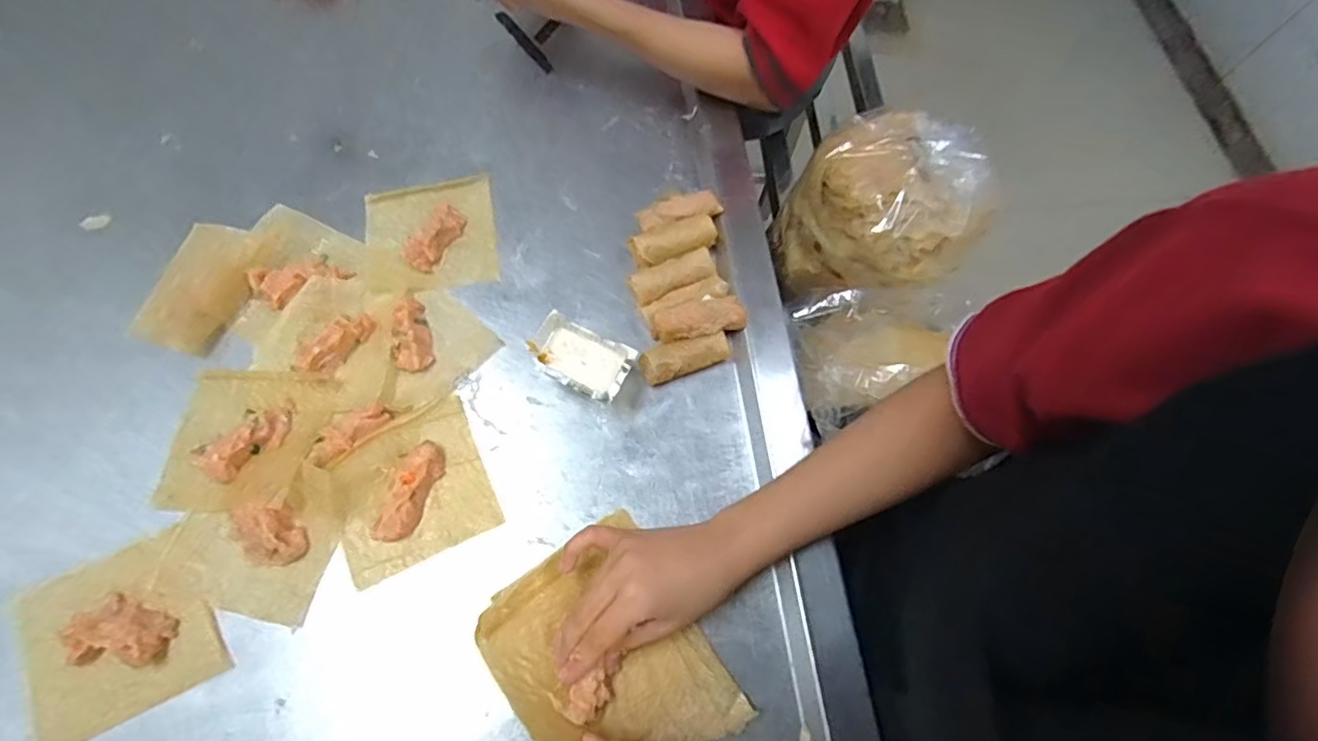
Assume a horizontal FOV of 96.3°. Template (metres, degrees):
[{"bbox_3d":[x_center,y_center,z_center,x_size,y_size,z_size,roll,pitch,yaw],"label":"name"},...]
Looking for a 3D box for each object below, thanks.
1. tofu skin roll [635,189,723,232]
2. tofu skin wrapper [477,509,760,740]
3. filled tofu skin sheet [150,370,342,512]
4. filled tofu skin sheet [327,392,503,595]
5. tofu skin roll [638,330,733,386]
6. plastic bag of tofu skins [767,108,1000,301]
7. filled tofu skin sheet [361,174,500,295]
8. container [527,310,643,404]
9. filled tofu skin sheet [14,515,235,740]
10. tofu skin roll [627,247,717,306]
[{"bbox_3d":[0.019,-0.148,0.556,0.076,0.023,0.033,-18,70,-9],"label":"tofu skin roll"},{"bbox_3d":[-0.036,0.199,0.404,0.132,0.029,0.165,-31,73,-14],"label":"tofu skin wrapper"},{"bbox_3d":[-0.326,0.051,0.460,0.110,0.015,0.111,7,68,0],"label":"filled tofu skin sheet"},{"bbox_3d":[-0.192,0.089,0.453,0.111,0.013,0.109,-24,71,-12],"label":"filled tofu skin sheet"},{"bbox_3d":[0.024,-0.012,0.498,0.076,0.024,0.026,-19,70,-10],"label":"tofu skin roll"},{"bbox_3d":[0.216,-0.160,0.593,0.154,0.184,0.165,-20,70,-10],"label":"plastic bag of tofu skins"},{"bbox_3d":[-0.211,-0.128,0.542,0.114,0.016,0.114,-10,69,-6],"label":"filled tofu skin sheet"},{"bbox_3d":[-0.064,-0.009,0.487,0.085,0.038,0.051,27,69,8],"label":"container"},{"bbox_3d":[-0.375,0.180,0.406,0.116,0.021,0.116,-28,72,-13],"label":"filled tofu skin sheet"},{"bbox_3d":[0.013,-0.083,0.528,0.078,0.021,0.031,-26,72,-12],"label":"tofu skin roll"}]

